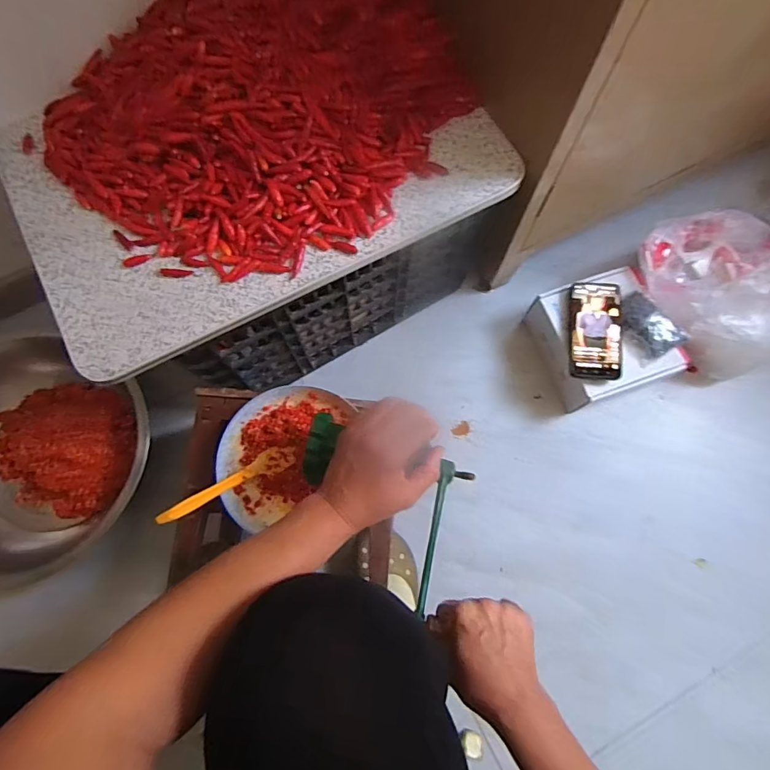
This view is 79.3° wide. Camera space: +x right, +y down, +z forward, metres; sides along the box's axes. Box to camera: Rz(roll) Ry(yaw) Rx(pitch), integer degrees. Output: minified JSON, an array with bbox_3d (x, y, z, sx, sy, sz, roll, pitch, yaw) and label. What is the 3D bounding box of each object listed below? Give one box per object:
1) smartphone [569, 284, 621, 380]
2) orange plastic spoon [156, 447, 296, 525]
[{"bbox_3d":[0.338,-0.091,0.749,0.076,0.012,0.162,4,76,10],"label":"smartphone"},{"bbox_3d":[-0.188,0.119,0.563,0.168,0.013,0.029,-26,76,-25],"label":"orange plastic spoon"}]

